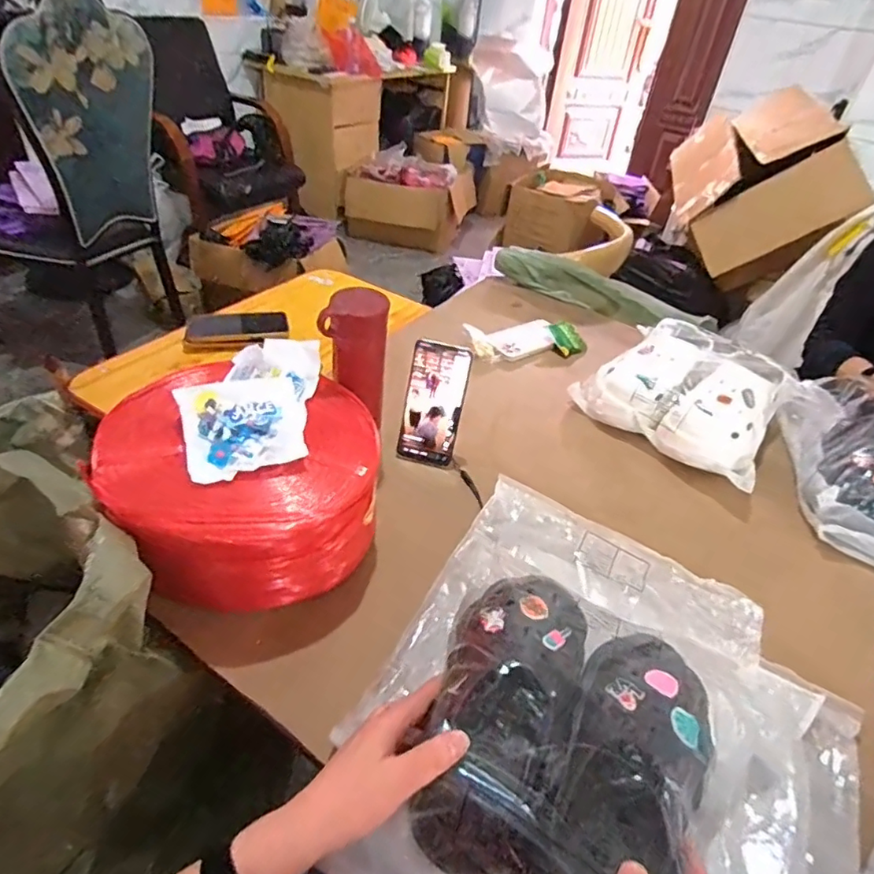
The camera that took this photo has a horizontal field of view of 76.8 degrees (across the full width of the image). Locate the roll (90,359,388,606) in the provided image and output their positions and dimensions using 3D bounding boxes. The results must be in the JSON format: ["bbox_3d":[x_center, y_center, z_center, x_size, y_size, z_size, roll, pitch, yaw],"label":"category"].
[{"bbox_3d":[-0.200,0.050,0.589,0.269,0.124,0.223,3,40,-4],"label":"roll"}]

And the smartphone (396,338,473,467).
[{"bbox_3d":[-0.004,-0.041,0.717,0.072,0.161,0.015,16,17,11],"label":"smartphone"}]

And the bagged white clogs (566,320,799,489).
[{"bbox_3d":[0.387,-0.077,0.857,0.268,0.089,0.246,29,45,24],"label":"bagged white clogs"}]

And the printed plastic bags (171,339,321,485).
[{"bbox_3d":[-0.201,-0.033,0.590,0.133,0.040,0.198,2,40,-6],"label":"printed plastic bags"}]

